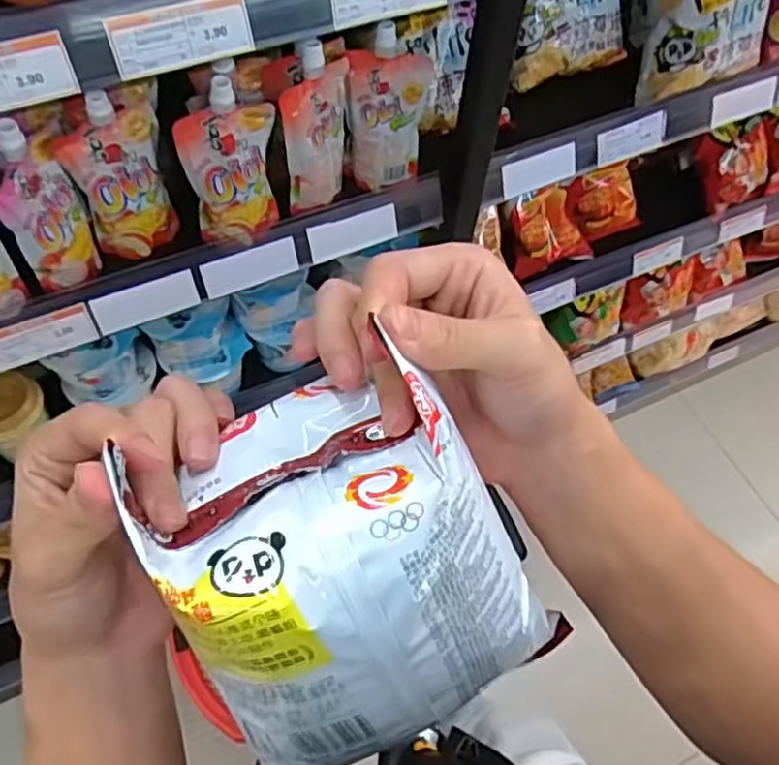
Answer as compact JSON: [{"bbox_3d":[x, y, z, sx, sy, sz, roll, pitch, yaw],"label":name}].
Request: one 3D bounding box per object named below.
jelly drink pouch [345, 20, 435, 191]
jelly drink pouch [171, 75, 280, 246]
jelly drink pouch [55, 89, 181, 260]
[{"bbox_3d":[-0.002,-0.255,0.670,0.072,0.153,0.032,-3,59,-6],"label":"jelly drink pouch"},{"bbox_3d":[-0.136,-0.190,0.624,0.078,0.159,0.033,-28,65,-19],"label":"jelly drink pouch"},{"bbox_3d":[-0.229,-0.178,0.617,0.077,0.163,0.029,-31,66,-21],"label":"jelly drink pouch"}]

